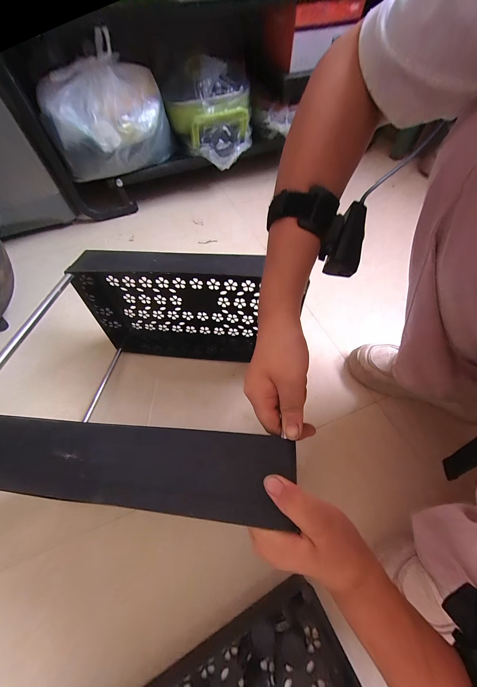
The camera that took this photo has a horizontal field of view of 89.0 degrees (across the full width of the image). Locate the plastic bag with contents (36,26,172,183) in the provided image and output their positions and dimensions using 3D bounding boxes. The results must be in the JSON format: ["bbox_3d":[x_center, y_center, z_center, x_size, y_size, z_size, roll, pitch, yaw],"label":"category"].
[{"bbox_3d":[-0.384,-0.668,0.719,0.310,0.239,0.189,-16,58,-2],"label":"plastic bag with contents"}]

